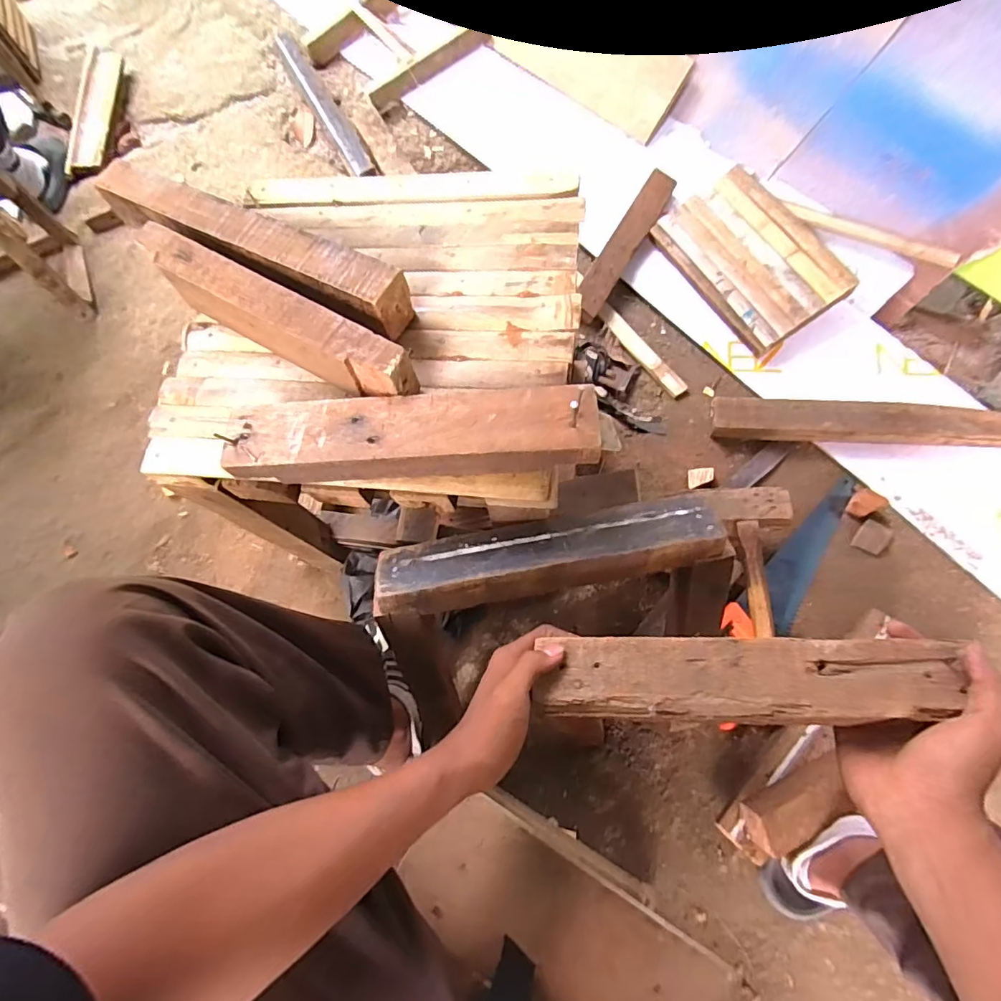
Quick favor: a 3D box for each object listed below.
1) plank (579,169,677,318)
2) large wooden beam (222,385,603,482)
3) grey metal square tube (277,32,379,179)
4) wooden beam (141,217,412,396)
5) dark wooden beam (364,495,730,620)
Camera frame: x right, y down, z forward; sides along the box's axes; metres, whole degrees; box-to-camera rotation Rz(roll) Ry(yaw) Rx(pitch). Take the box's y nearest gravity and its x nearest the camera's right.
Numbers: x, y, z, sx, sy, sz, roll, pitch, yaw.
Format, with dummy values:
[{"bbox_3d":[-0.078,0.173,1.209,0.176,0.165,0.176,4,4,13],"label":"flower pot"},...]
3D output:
[{"bbox_3d":[0.232,-0.477,0.974,0.055,0.029,0.311,29,82,15],"label":"plank"},{"bbox_3d":[-0.073,-0.053,0.431,0.300,0.041,0.067,0,70,3],"label":"large wooden beam"},{"bbox_3d":[-0.439,-0.980,1.296,0.061,0.050,0.616,-26,70,-7],"label":"grey metal square tube"},{"bbox_3d":[-0.210,-0.167,0.473,0.306,0.050,0.046,30,74,13],"label":"wooden beam"},{"bbox_3d":[0.041,0.045,0.460,0.296,0.027,0.063,-10,69,-1],"label":"dark wooden beam"}]

